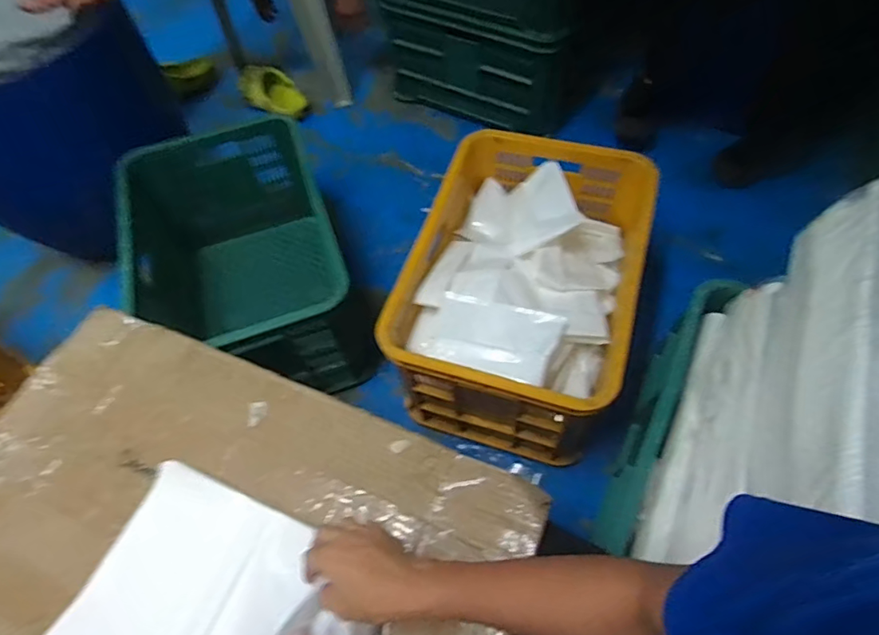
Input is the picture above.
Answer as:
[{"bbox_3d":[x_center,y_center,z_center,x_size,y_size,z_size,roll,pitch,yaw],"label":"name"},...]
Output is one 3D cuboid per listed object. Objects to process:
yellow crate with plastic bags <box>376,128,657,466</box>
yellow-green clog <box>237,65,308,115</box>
[{"bbox_3d":[0.150,-0.052,0.965,0.375,0.282,0.520,15,62,10],"label":"yellow crate with plastic bags"},{"bbox_3d":[-0.492,-0.665,1.474,0.216,0.093,0.128,38,69,21],"label":"yellow-green clog"}]

